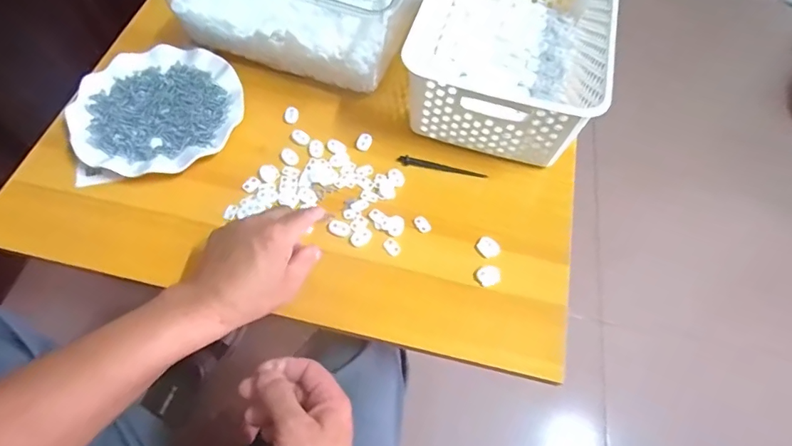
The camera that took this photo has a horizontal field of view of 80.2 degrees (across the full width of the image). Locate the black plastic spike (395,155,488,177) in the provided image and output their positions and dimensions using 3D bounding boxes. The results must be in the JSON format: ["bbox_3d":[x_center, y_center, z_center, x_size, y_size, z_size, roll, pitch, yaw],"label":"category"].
[{"bbox_3d":[0.053,-0.065,0.540,0.102,0.008,0.011,11,61,2],"label":"black plastic spike"}]

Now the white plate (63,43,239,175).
[{"bbox_3d":[-0.272,-0.133,0.539,0.181,0.018,0.179,2,61,-3],"label":"white plate"}]

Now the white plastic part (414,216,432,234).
[{"bbox_3d":[0.029,0.001,0.506,0.014,0.004,0.020,-34,68,-20],"label":"white plastic part"}]

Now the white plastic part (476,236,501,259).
[{"bbox_3d":[0.098,0.025,0.495,0.020,0.004,0.025,-30,67,-19],"label":"white plastic part"}]

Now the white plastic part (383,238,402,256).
[{"bbox_3d":[-0.004,0.025,0.492,0.014,0.004,0.020,-36,69,-21],"label":"white plastic part"}]

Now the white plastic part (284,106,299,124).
[{"bbox_3d":[-0.126,-0.131,0.566,0.017,0.006,0.024,0,61,-4],"label":"white plastic part"}]

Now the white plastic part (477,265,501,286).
[{"bbox_3d":[0.095,0.053,0.478,0.023,0.004,0.021,2,61,-3],"label":"white plastic part"}]

